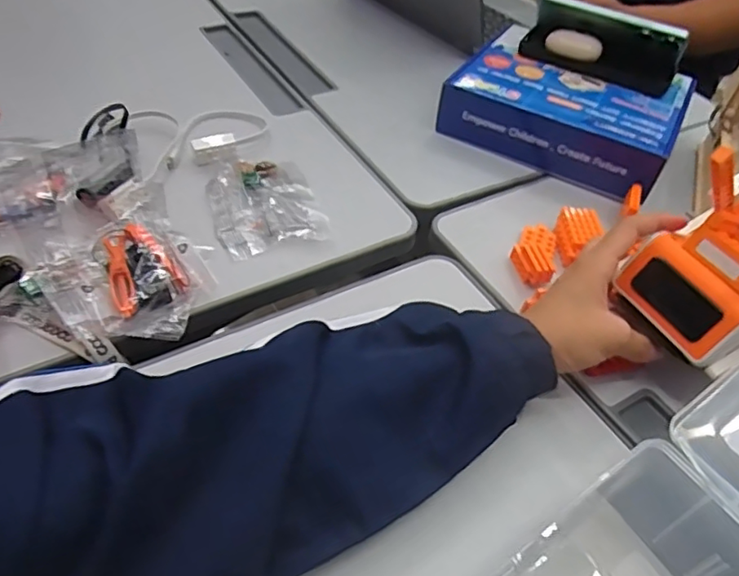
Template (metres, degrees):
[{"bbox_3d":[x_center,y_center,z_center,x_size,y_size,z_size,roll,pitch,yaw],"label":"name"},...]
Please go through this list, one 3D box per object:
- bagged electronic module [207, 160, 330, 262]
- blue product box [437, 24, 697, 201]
[{"bbox_3d":[-0.093,-0.078,0.503,0.089,0.013,0.114,-10,49,-15],"label":"bagged electronic module"},{"bbox_3d":[0.214,-0.192,0.623,0.224,0.072,0.182,25,50,17],"label":"blue product box"}]

